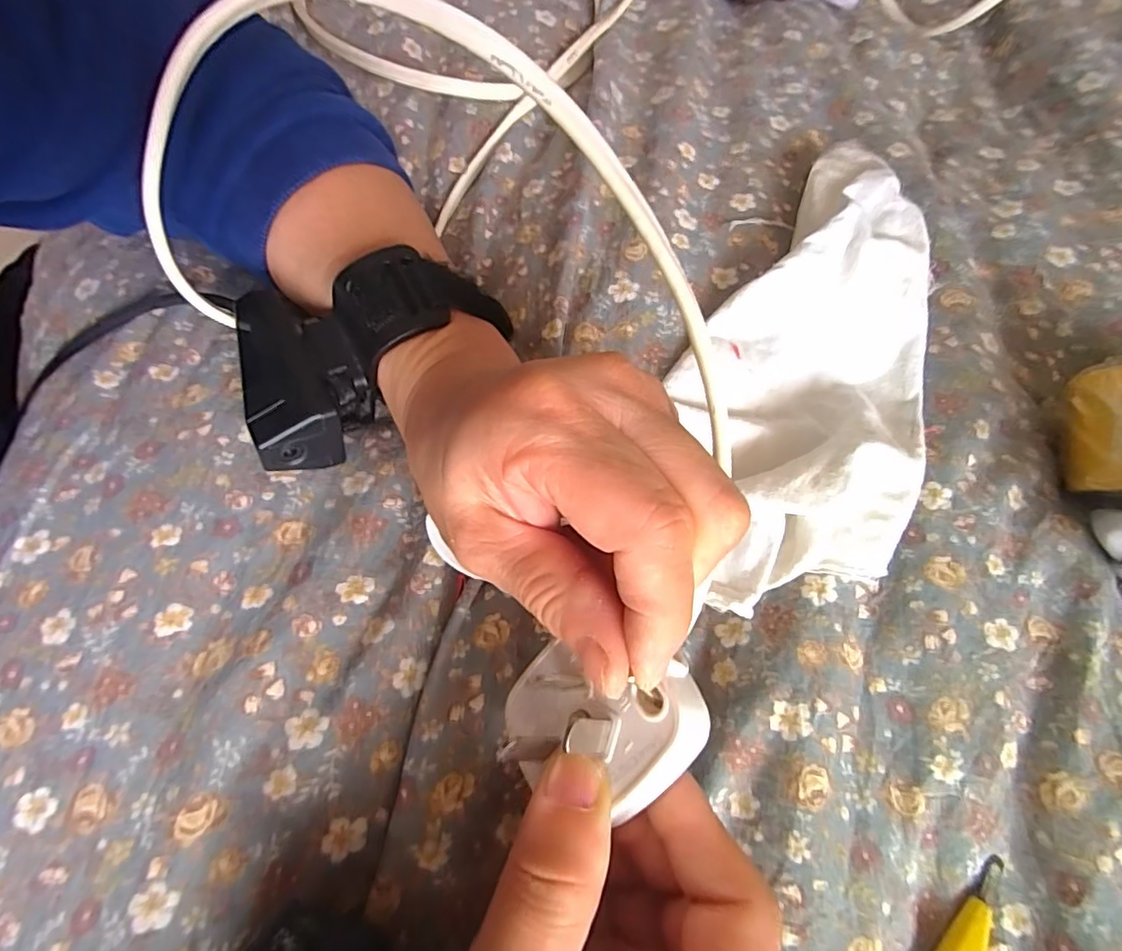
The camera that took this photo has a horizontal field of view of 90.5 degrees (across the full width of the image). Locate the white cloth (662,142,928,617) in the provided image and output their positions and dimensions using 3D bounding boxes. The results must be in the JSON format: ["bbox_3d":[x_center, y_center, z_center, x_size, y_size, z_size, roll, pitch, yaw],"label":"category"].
[{"bbox_3d":[0.107,-0.049,0.229,0.096,0.025,0.213,24,69,10],"label":"white cloth"}]

